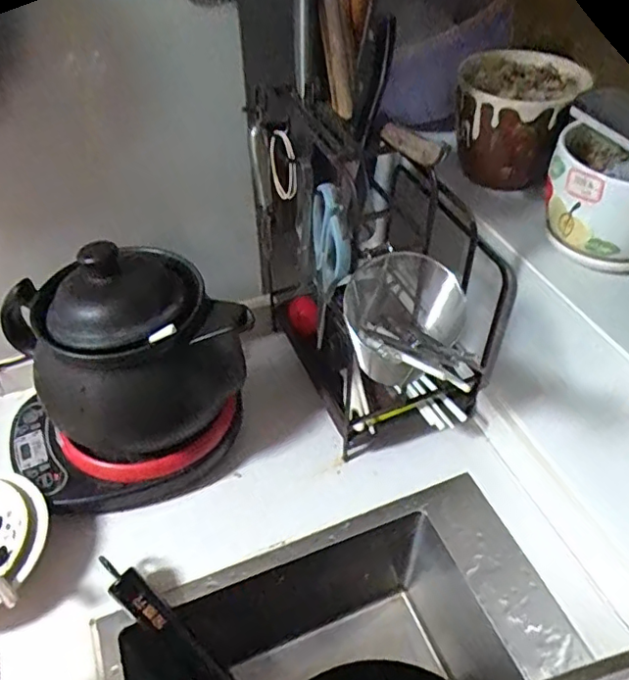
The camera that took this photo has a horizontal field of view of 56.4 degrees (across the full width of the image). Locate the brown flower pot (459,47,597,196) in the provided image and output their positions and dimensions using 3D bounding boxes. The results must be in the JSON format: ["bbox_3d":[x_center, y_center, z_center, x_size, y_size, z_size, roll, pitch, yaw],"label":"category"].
[{"bbox_3d":[0.227,-0.253,0.675,0.126,0.102,0.135,0,46,0],"label":"brown flower pot"}]

